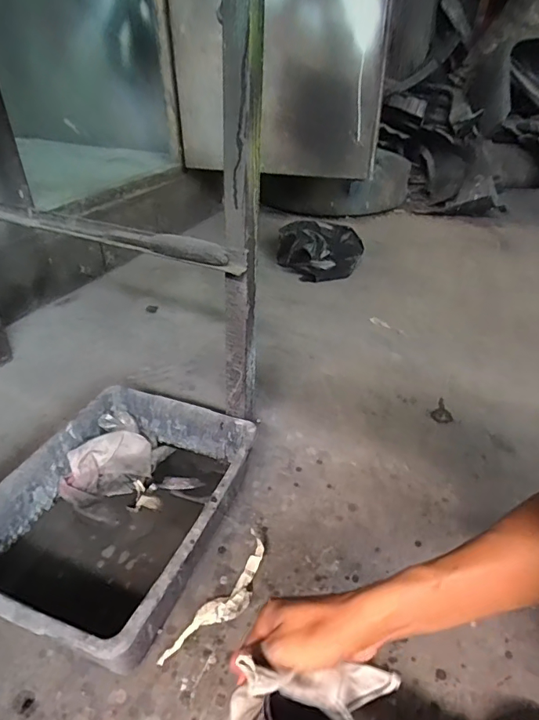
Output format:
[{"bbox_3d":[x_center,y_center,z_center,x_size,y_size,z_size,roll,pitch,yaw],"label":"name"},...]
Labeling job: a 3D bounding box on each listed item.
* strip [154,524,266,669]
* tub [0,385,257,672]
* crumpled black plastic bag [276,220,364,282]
[{"bbox_3d":[-0.061,0.335,0.640,0.053,0.025,0.207,21,40,27],"label":"strip"},{"bbox_3d":[-0.227,0.230,0.701,0.305,0.125,0.386,14,37,18],"label":"tub"},{"bbox_3d":[0.175,-0.378,1.561,0.296,0.151,0.197,0,35,0],"label":"crumpled black plastic bag"}]

